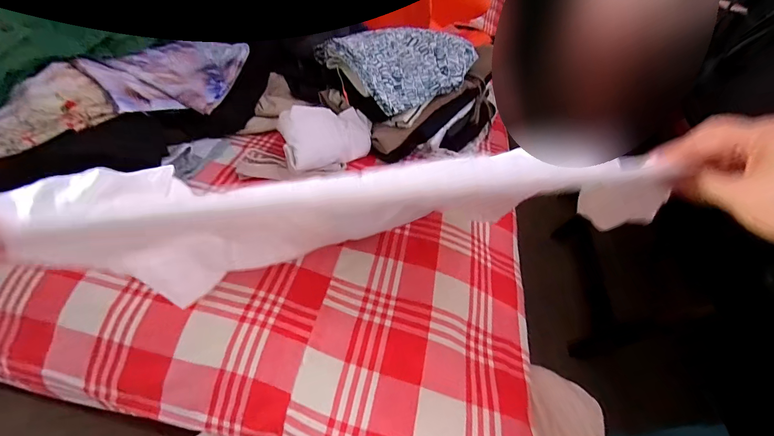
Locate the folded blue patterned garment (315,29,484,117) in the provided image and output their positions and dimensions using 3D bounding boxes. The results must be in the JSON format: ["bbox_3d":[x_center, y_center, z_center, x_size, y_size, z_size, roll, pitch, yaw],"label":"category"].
[{"bbox_3d":[0.023,-0.310,0.697,0.227,0.068,0.233,-24,53,-27],"label":"folded blue patterned garment"}]

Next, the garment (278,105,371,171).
[{"bbox_3d":[-0.104,-0.144,0.615,0.175,0.071,0.087,-28,55,-30],"label":"garment"}]

